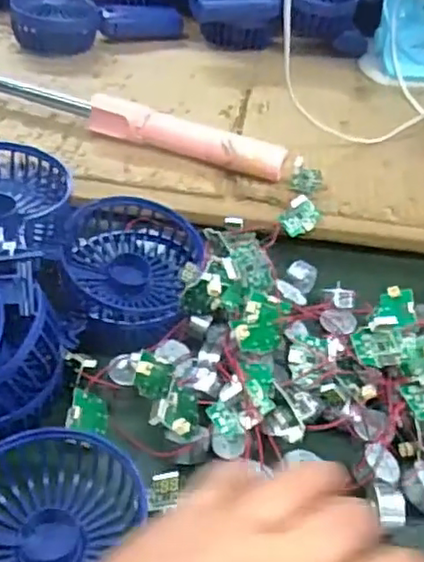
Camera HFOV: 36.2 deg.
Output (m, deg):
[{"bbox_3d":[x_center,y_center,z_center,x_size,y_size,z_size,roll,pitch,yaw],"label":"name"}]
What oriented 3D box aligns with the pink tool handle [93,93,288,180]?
[{"bbox_3d":[-0.023,-0.115,0.525,0.165,0.032,0.021,19,41,15],"label":"pink tool handle"}]

